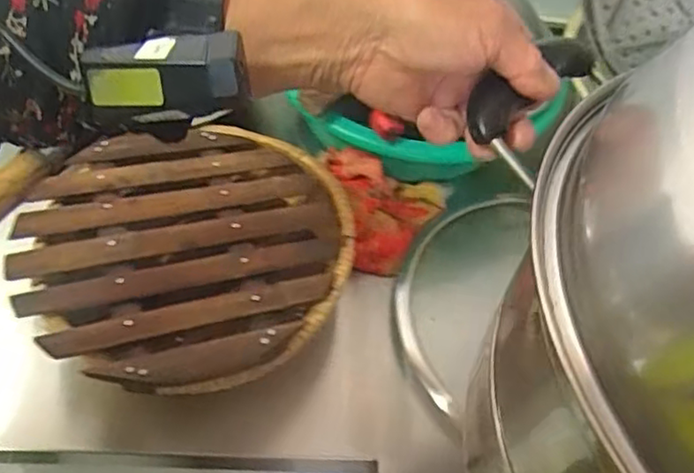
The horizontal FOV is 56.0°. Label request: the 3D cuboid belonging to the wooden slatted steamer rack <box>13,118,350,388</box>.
[{"bbox_3d":[-0.135,0.007,0.573,0.278,0.026,0.254,3,52,-4],"label":"wooden slatted steamer rack"}]

